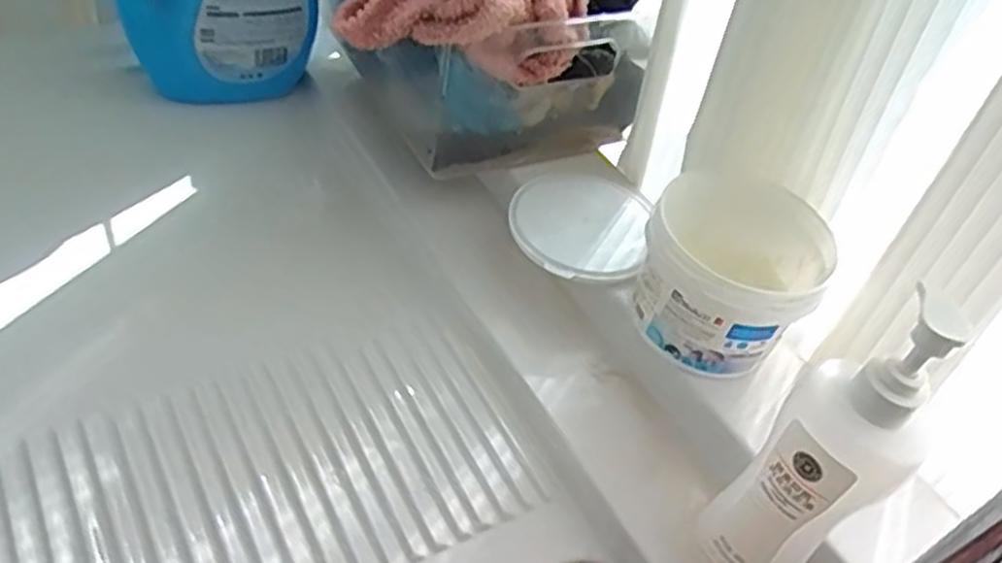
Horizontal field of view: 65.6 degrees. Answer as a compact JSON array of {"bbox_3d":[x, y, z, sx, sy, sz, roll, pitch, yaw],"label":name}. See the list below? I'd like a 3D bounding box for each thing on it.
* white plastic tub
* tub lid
[{"bbox_3d":[0.160,-0.007,0.539,0.108,0.081,0.118,4,47,-4],"label":"white plastic tub"},{"bbox_3d":[0.064,-0.050,0.633,0.109,0.007,0.137,16,41,0],"label":"tub lid"}]

